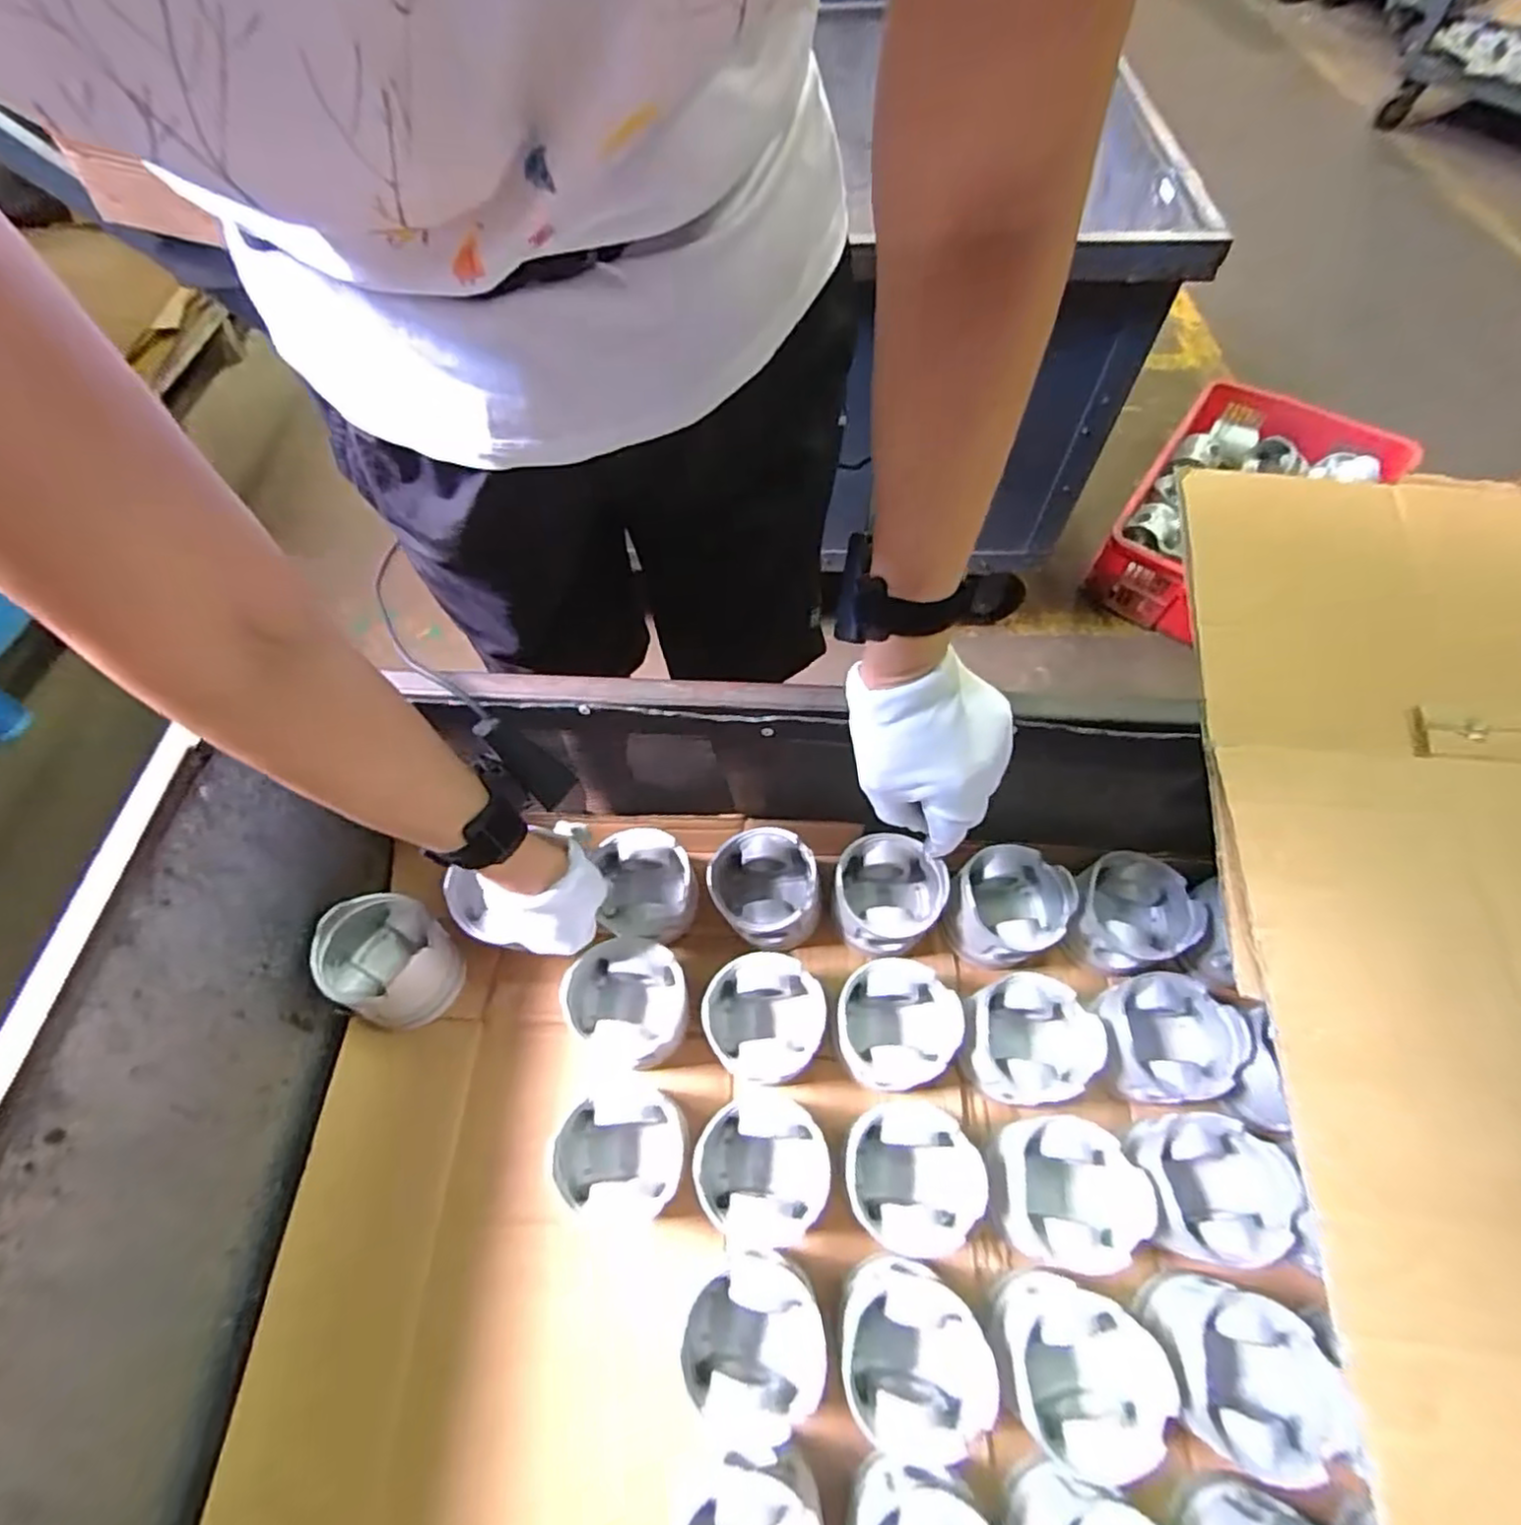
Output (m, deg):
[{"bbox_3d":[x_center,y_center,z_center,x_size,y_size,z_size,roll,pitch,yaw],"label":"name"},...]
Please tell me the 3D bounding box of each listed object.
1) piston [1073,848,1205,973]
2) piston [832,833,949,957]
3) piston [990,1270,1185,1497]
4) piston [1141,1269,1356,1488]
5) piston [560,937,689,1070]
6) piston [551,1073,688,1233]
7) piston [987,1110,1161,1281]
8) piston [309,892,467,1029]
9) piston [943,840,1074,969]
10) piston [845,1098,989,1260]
[{"bbox_3d":[0.327,0.134,0.607,0.097,0.071,0.099,0,61,1],"label":"piston"},{"bbox_3d":[0.110,0.122,0.603,0.088,0.089,0.089,0,61,1],"label":"piston"},{"bbox_3d":[0.208,0.406,0.453,0.101,0.070,0.096,0,61,1],"label":"piston"},{"bbox_3d":[0.313,0.404,0.451,0.106,0.061,0.092,18,63,11],"label":"piston"},{"bbox_3d":[-0.106,0.197,0.558,0.100,0.056,0.094,39,68,20],"label":"piston"},{"bbox_3d":[-0.107,0.297,0.510,0.093,0.054,0.100,0,61,1],"label":"piston"},{"bbox_3d":[0.223,0.315,0.498,0.108,0.062,0.095,3,61,3],"label":"piston"},{"bbox_3d":[-0.315,0.169,0.578,0.094,0.077,0.094,0,61,1],"label":"piston"},{"bbox_3d":[0.218,0.130,0.610,0.092,0.082,0.095,0,61,1],"label":"piston"},{"bbox_3d":[0.110,0.308,0.507,0.093,0.072,0.093,0,61,1],"label":"piston"}]

